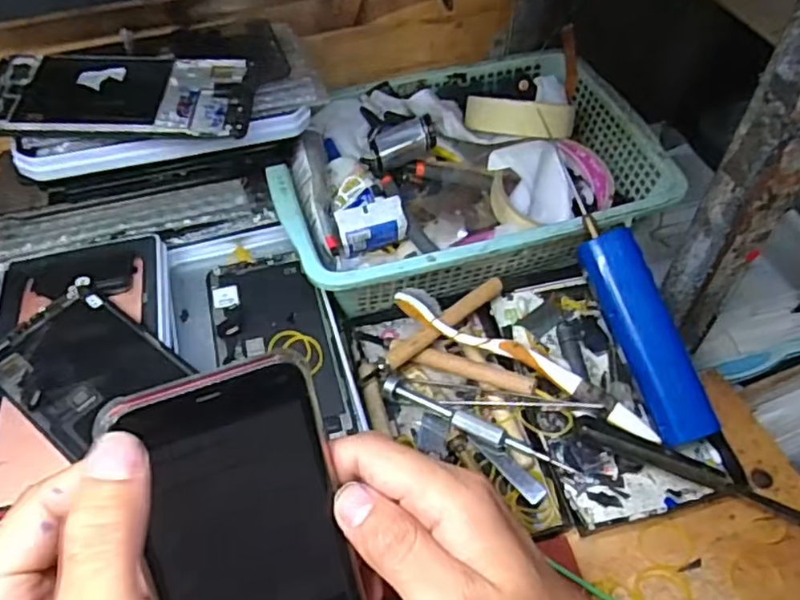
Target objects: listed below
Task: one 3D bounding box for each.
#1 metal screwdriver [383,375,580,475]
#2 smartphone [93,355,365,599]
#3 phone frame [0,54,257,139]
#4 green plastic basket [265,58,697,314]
[{"bbox_3d":[0.046,0.077,0.384,0.123,0.012,0.013,24,57,18],"label":"metal screwdriver"},{"bbox_3d":[-0.055,0.098,0.246,0.072,0.148,0.006,-18,13,-21],"label":"smartphone"},{"bbox_3d":[-0.165,-0.123,0.377,0.152,0.009,0.073,-4,53,-2],"label":"phone frame"},{"bbox_3d":[0.045,-0.092,0.479,0.271,0.068,0.191,-14,53,-9],"label":"green plastic basket"}]

